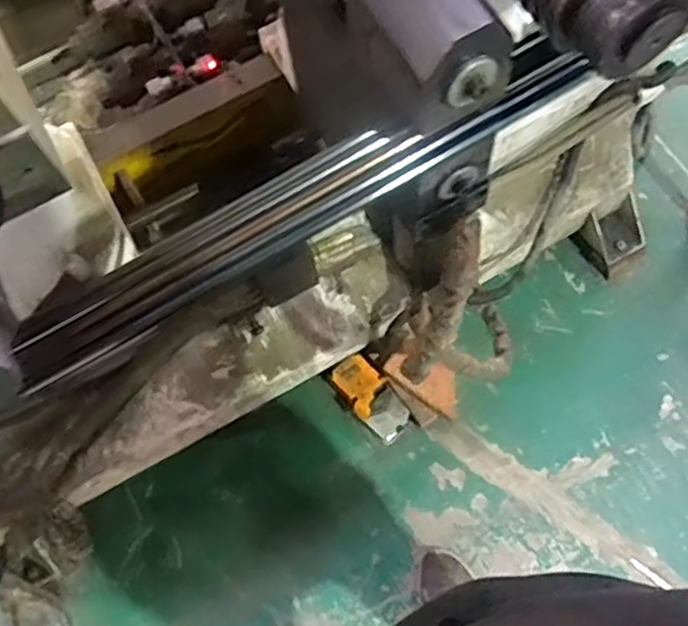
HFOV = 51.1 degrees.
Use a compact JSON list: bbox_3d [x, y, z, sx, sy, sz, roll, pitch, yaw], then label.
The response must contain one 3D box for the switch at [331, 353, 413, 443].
[{"bbox_3d":[0.054,0.170,1.511,0.104,0.124,0.194,-36,72,-10],"label":"switch"}]

